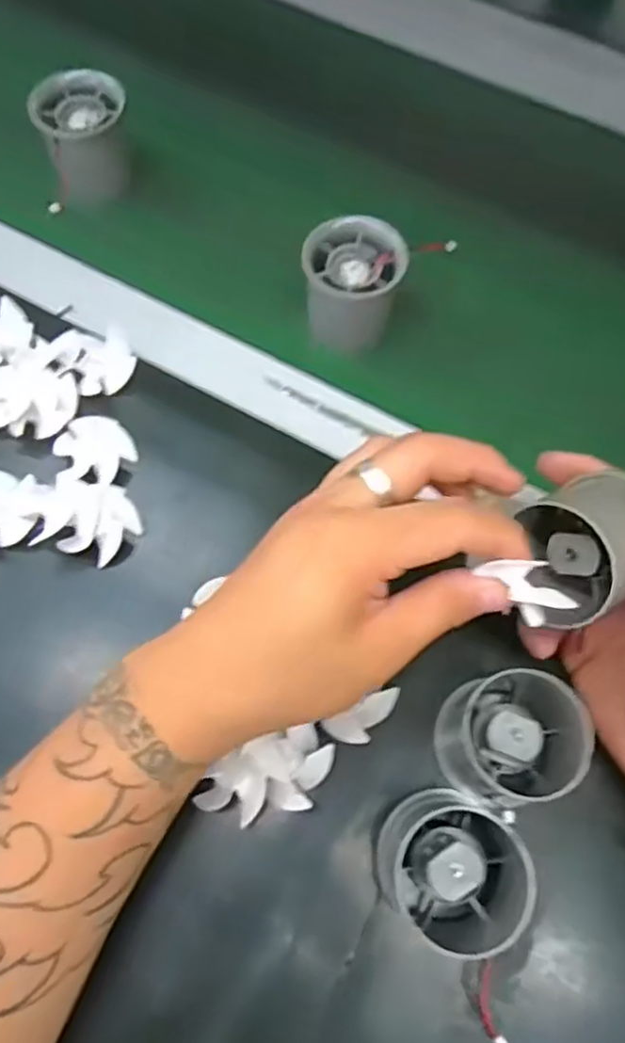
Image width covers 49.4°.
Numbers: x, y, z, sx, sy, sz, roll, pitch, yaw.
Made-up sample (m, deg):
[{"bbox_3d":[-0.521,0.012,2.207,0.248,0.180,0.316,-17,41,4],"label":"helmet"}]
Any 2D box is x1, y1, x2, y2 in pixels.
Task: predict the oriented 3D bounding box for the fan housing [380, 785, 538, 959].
[{"bbox_3d":[0.056,0.144,0.283,0.054,0.065,0.058,0,67,-1],"label":"fan housing"}]

